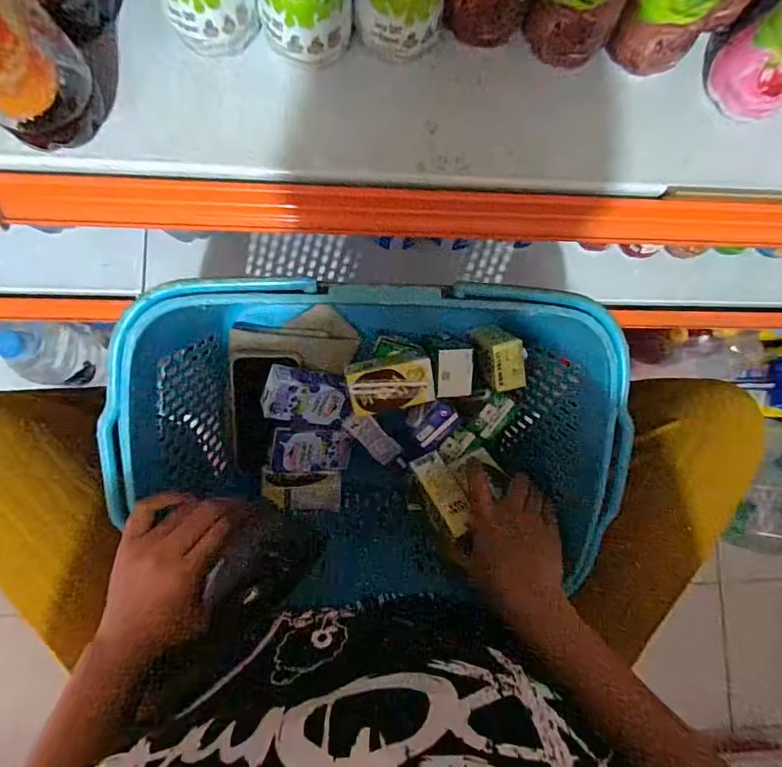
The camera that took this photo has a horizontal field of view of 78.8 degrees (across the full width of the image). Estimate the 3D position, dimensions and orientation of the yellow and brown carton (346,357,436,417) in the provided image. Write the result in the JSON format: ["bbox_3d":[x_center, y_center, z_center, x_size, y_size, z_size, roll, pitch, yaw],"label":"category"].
[{"bbox_3d":[0.000,0.001,0.493,0.086,0.026,0.056,-16,116,-4],"label":"yellow and brown carton"}]

